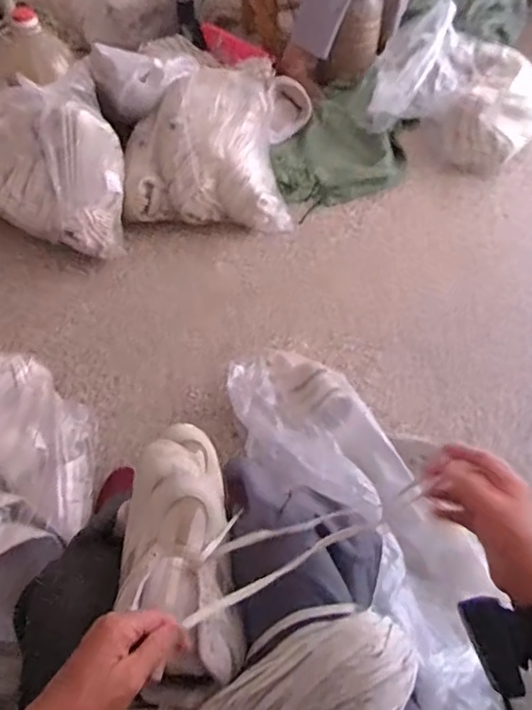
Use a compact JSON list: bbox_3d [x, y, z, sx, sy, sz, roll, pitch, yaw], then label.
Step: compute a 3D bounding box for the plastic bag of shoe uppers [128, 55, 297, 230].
[{"bbox_3d":[-0.168,-0.560,1.446,0.434,0.249,0.368,-5,57,-3],"label":"plastic bag of shoe uppers"}]

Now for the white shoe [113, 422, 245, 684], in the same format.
[{"bbox_3d":[-0.099,0.196,0.578,0.114,0.094,0.276,-10,51,-6],"label":"white shoe"}]

